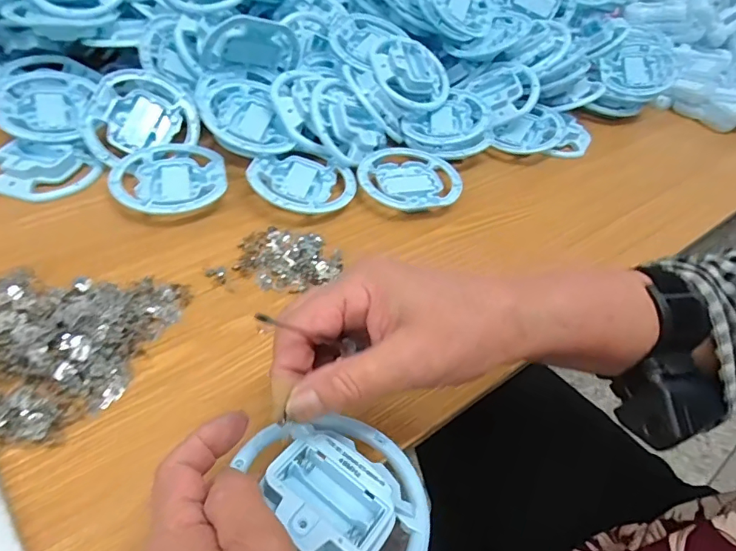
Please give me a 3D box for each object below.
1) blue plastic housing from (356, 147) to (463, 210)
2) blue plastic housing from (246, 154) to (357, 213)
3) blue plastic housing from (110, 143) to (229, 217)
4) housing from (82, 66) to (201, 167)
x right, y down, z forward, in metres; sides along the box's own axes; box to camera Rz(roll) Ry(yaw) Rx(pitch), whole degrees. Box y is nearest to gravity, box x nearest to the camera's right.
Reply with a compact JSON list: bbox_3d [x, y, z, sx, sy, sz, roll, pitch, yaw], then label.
[{"bbox_3d":[0.042,-0.099,0.497,0.105,0.022,0.091,-10,50,-17],"label":"blue plastic housing"},{"bbox_3d":[-0.064,-0.086,0.464,0.098,0.020,0.085,17,42,-5],"label":"blue plastic housing"},{"bbox_3d":[-0.184,-0.088,0.450,0.098,0.021,0.095,-9,50,-16],"label":"blue plastic housing"},{"bbox_3d":[-0.231,-0.161,0.483,0.102,0.086,0.026,-22,6,-25],"label":"housing"}]

